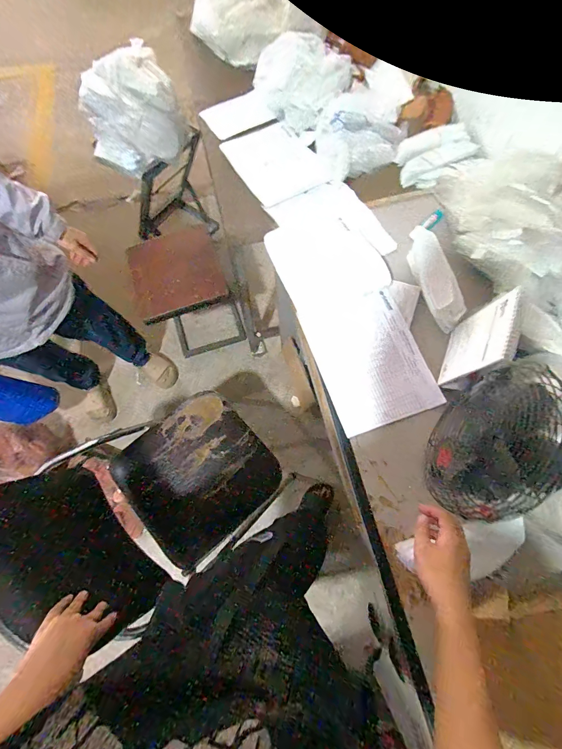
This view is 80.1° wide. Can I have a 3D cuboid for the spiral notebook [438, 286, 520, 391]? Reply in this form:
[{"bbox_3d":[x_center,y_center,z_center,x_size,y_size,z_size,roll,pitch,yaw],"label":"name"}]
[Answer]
[{"bbox_3d":[0.355,-0.057,0.607,0.012,0.179,0.157,23,66,-1],"label":"spiral notebook"}]

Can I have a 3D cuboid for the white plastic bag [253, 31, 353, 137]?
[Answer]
[{"bbox_3d":[0.057,-0.826,0.947,0.183,0.106,0.266,-42,74,-12],"label":"white plastic bag"}]

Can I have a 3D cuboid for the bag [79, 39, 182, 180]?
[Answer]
[{"bbox_3d":[-0.536,-0.940,1.182,0.323,0.226,0.333,-27,71,-7],"label":"bag"}]

